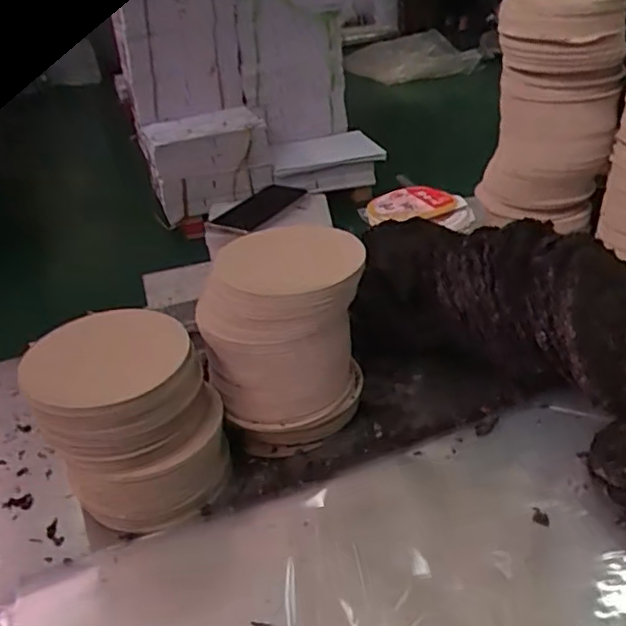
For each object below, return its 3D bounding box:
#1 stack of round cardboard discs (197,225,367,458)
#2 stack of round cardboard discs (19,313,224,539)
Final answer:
[{"bbox_3d":[-0.027,0.033,0.722,0.166,0.213,0.152,-2,31,5],"label":"stack of round cardboard discs"},{"bbox_3d":[-0.179,0.104,0.647,0.165,0.182,0.143,-15,32,-15],"label":"stack of round cardboard discs"}]

